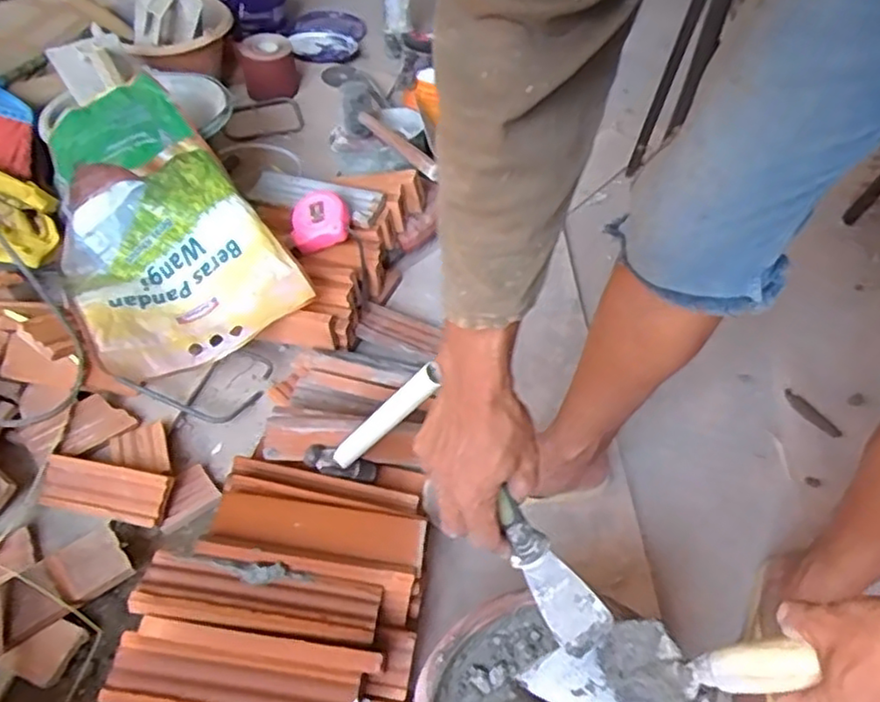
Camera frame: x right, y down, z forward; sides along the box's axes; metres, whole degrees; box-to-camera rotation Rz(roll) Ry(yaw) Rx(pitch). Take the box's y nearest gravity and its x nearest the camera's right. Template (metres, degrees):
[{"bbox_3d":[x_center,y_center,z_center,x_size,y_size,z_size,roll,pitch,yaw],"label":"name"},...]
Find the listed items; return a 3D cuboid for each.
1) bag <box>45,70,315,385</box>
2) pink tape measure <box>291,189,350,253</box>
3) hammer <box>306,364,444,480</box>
[{"bbox_3d":[-0.400,-0.167,0.897,0.264,0.096,0.419,-38,82,-5],"label":"bag"},{"bbox_3d":[-0.180,-0.194,0.995,0.082,0.028,0.092,-4,76,-3],"label":"pink tape measure"},{"bbox_3d":[-0.064,0.082,0.720,0.084,0.241,0.027,29,48,-15],"label":"hammer"}]

